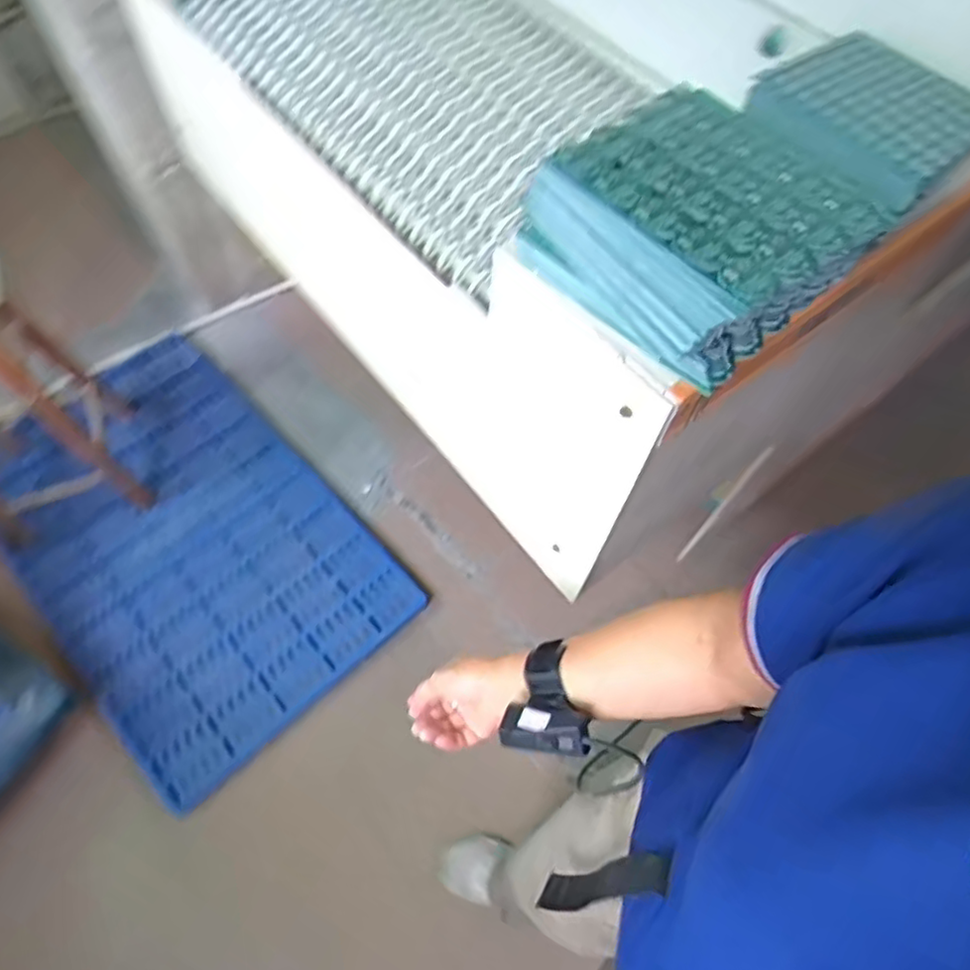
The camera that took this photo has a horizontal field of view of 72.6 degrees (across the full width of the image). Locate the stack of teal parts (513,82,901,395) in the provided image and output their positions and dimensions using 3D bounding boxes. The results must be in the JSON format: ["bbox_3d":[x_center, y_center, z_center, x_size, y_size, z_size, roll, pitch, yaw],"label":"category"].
[{"bbox_3d":[0.147,-0.182,0.474,0.159,0.085,0.186,-32,66,-19],"label":"stack of teal parts"}]

